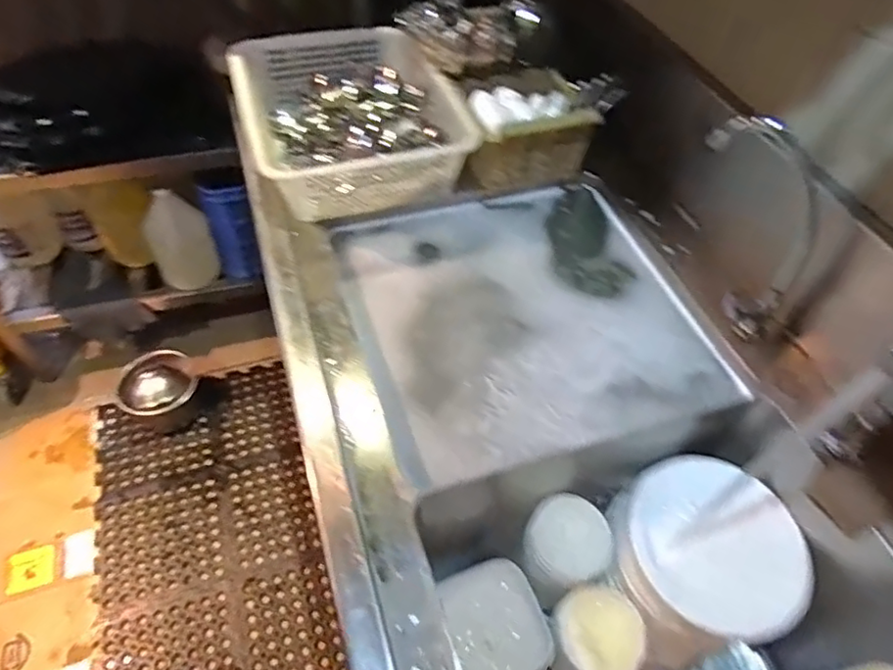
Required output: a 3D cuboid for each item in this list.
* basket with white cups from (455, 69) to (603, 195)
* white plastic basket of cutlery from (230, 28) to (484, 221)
[{"bbox_3d":[0.129,-0.367,1.075,0.195,0.165,0.204,-8,51,-9],"label":"basket with white cups"},{"bbox_3d":[-0.178,-0.414,1.091,0.355,0.113,0.473,-12,52,-13],"label":"white plastic basket of cutlery"}]

